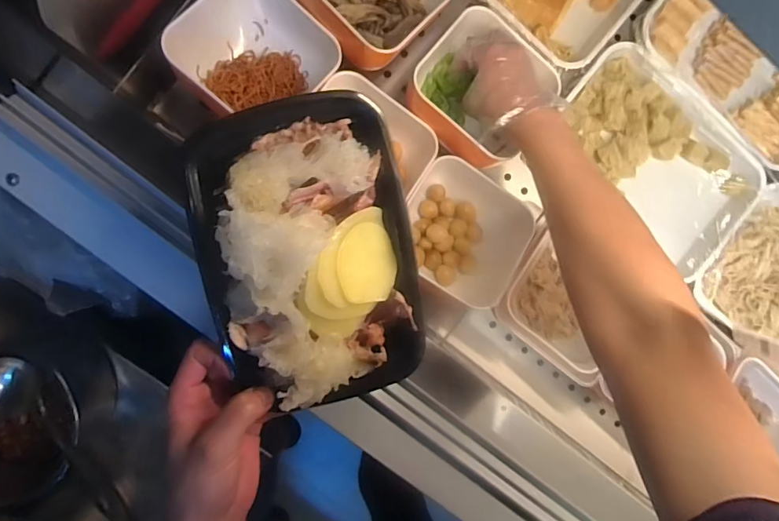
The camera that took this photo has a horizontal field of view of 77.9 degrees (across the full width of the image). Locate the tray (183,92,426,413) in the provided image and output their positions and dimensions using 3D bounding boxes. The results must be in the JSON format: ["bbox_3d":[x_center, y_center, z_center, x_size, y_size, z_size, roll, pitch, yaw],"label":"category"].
[{"bbox_3d":[-0.053,-0.003,0.327,0.138,0.055,0.205,-10,94,-7],"label":"tray"}]

